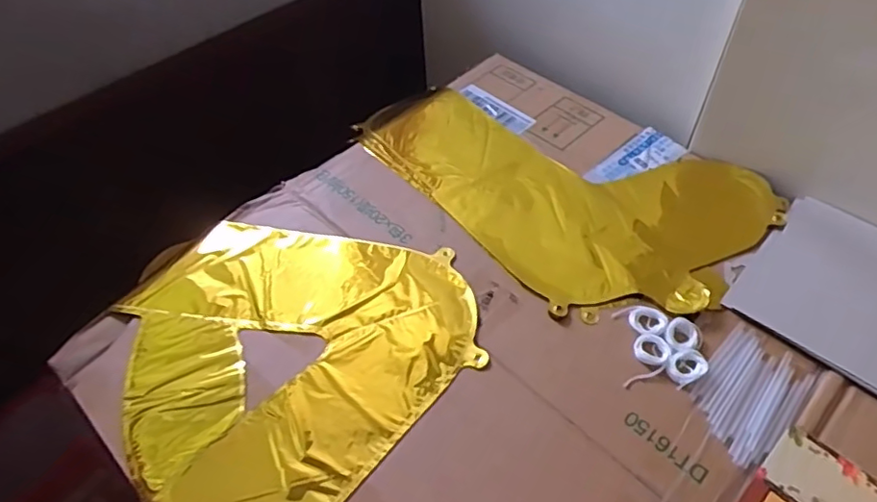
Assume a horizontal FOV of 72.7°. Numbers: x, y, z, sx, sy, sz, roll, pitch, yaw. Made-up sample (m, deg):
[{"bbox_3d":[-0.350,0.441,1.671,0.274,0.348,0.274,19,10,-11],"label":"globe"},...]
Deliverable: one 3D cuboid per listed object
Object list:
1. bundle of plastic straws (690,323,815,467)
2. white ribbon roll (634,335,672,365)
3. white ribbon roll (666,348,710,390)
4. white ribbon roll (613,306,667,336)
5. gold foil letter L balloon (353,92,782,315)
[{"bbox_3d":[0.233,0.106,0.447,0.063,0.004,0.104,34,60,26],"label":"bundle of plastic straws"},{"bbox_3d":[0.168,0.077,0.468,0.027,0.004,0.025,-1,51,1],"label":"white ribbon roll"},{"bbox_3d":[0.192,0.088,0.460,0.034,0.004,0.025,-23,54,-16],"label":"white ribbon roll"},{"bbox_3d":[0.168,0.055,0.490,0.026,0.006,0.038,-38,60,-25],"label":"white ribbon roll"},{"bbox_3d":[0.114,-0.081,0.596,0.238,0.006,0.372,-37,59,-25],"label":"gold foil letter L balloon"}]

